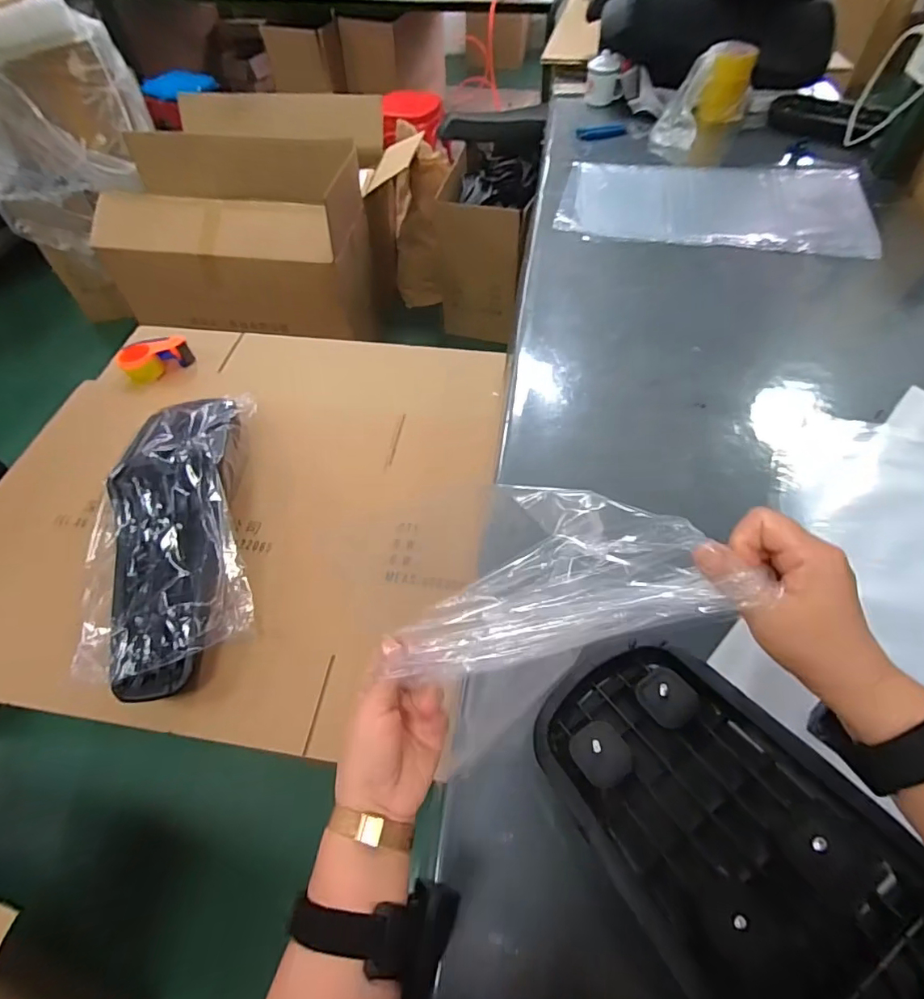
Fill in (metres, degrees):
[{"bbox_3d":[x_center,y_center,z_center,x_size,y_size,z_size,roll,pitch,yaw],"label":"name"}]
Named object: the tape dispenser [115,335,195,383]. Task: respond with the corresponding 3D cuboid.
[{"bbox_3d":[-0.727,-0.338,1.191,0.152,0.061,0.076,-28,60,-16],"label":"tape dispenser"}]

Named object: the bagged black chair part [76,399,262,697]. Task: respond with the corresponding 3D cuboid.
[{"bbox_3d":[-0.517,0.050,0.888,0.253,0.125,0.561,-12,57,-6],"label":"bagged black chair part"}]

